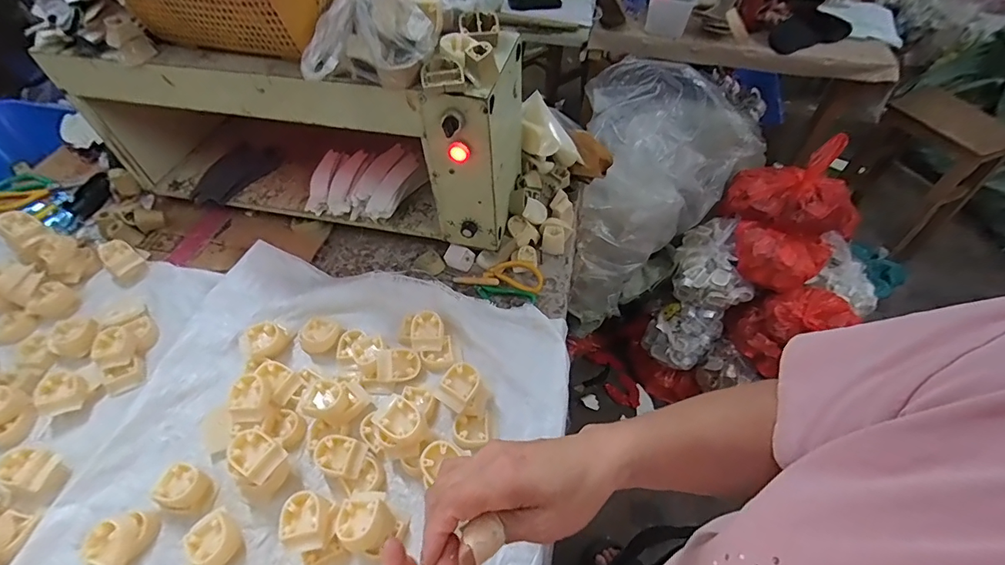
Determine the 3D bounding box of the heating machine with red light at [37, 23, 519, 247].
[{"bbox_3d":[-0.334,-0.270,0.773,0.709,0.292,0.195,12,53,10],"label":"heating machine with red light"}]

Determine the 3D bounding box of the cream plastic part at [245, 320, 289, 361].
[{"bbox_3d":[-0.364,0.089,0.704,0.051,0.039,0.061,34,60,23],"label":"cream plastic part"}]

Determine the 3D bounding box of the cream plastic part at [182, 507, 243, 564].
[{"bbox_3d":[-0.338,0.305,0.545,0.056,0.034,0.052,26,57,19],"label":"cream plastic part"}]

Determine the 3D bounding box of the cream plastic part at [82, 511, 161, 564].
[{"bbox_3d":[-0.453,0.307,0.545,0.049,0.038,0.068,25,56,18],"label":"cream plastic part"}]

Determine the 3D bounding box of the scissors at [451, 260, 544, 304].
[{"bbox_3d":[-0.005,-0.006,0.780,0.144,0.029,0.063,8,53,6],"label":"scissors"}]

